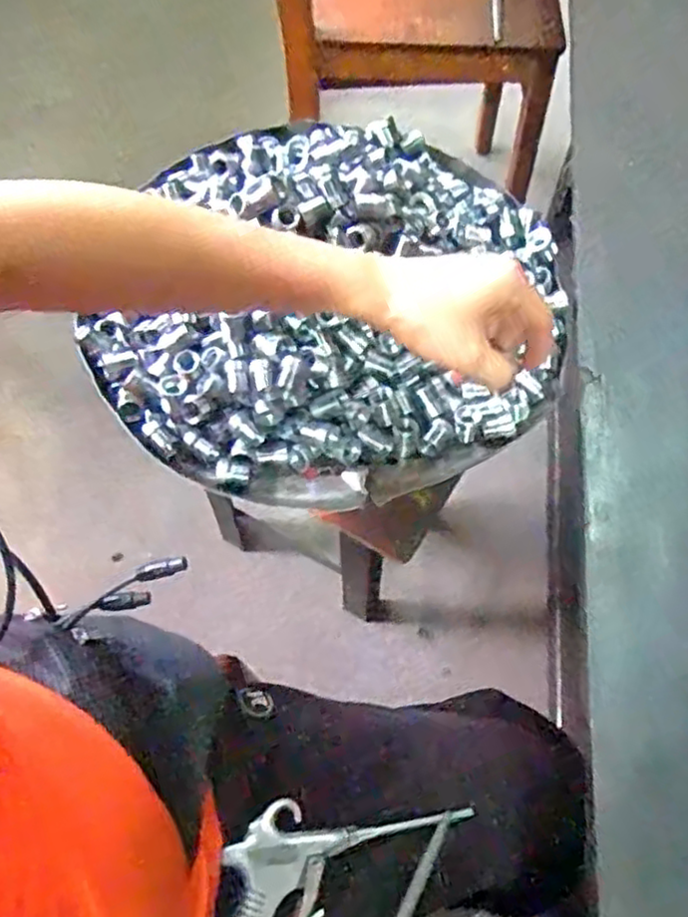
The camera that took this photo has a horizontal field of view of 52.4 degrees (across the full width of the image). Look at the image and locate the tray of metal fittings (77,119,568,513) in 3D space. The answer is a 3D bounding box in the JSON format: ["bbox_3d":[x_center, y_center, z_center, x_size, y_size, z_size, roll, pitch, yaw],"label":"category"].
[{"bbox_3d":[-0.010,-0.140,0.543,0.362,0.090,0.344,13,64,8],"label":"tray of metal fittings"}]

